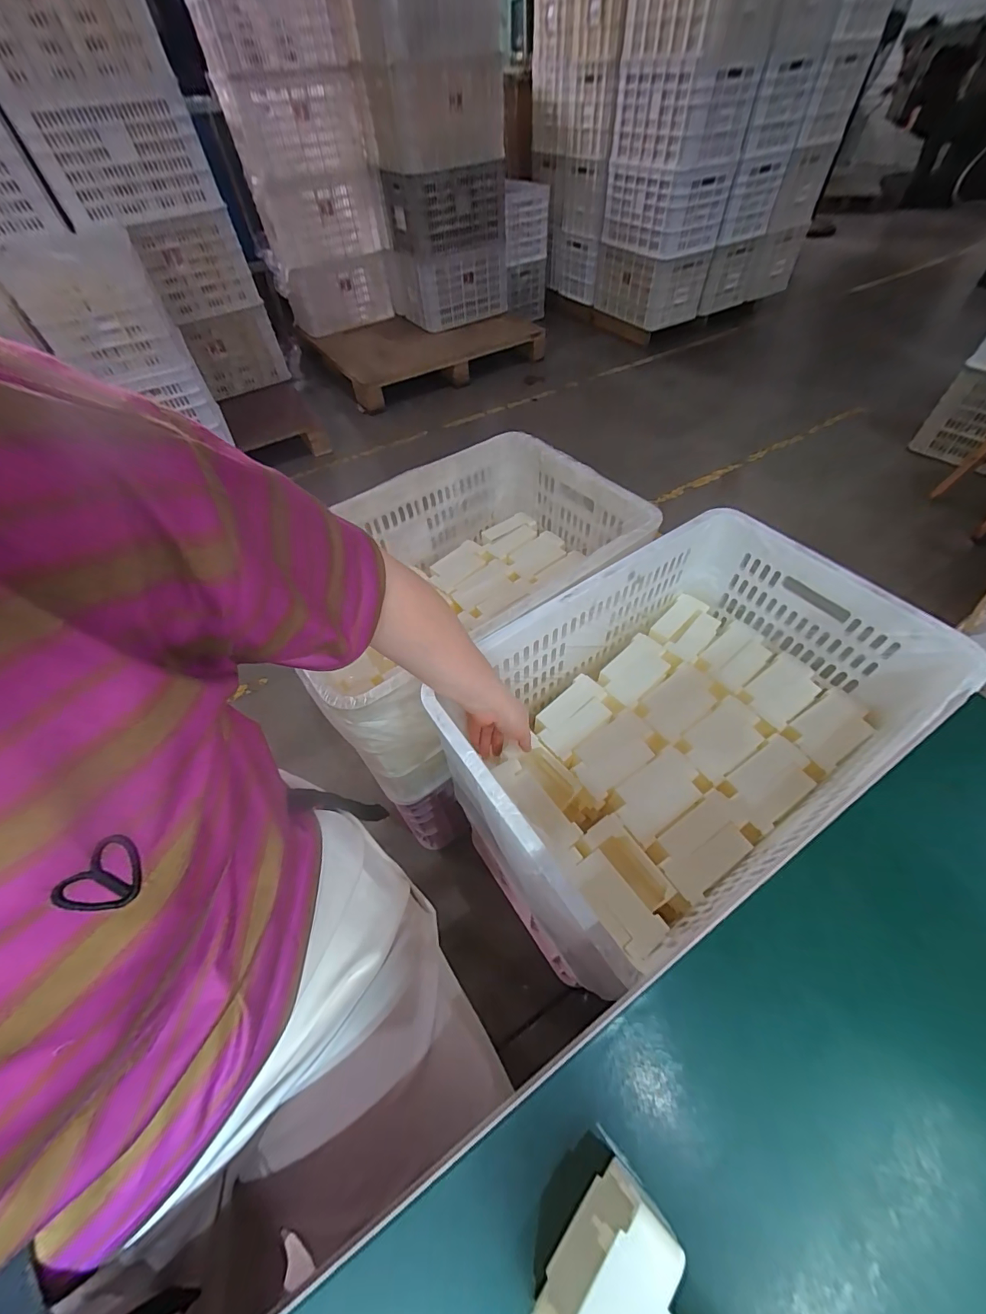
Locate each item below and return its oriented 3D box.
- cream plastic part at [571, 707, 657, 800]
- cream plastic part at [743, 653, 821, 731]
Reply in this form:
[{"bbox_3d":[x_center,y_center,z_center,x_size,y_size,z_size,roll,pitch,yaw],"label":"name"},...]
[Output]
[{"bbox_3d":[0.166,0.132,0.602,0.125,0.016,0.071,-33,62,-24],"label":"cream plastic part"},{"bbox_3d":[0.421,0.048,0.643,0.126,0.012,0.072,-34,58,-19],"label":"cream plastic part"}]

